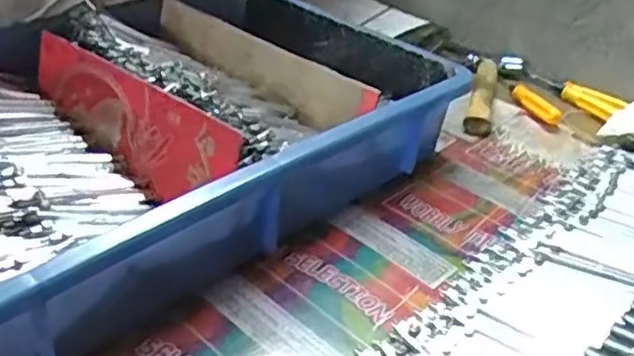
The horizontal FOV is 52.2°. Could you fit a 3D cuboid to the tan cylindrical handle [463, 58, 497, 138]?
[{"bbox_3d":[0.160,-0.079,0.626,0.023,0.021,0.130,12,35,11],"label":"tan cylindrical handle"}]

